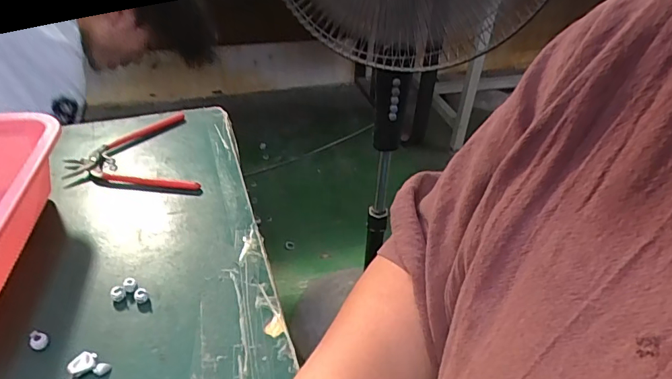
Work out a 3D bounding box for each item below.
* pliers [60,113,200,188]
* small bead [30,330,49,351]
[{"bbox_3d":[-0.219,-0.033,0.499,0.124,0.012,0.141,-13,40,-18],"label":"pliers"},{"bbox_3d":[-0.205,0.103,0.322,0.011,0.009,0.010,1,38,-1],"label":"small bead"}]

